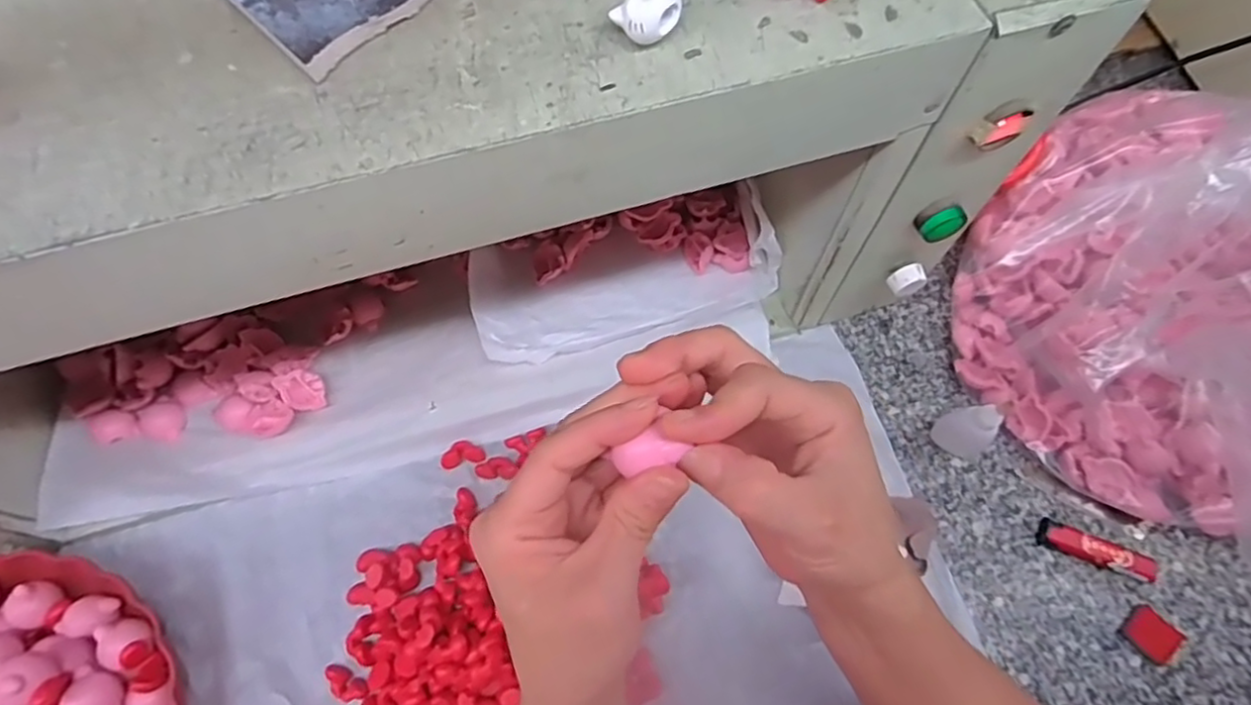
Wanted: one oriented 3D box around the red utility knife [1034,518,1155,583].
[{"bbox_3d":[0.334,0.140,0.459,0.079,0.010,0.018,21,66,8],"label":"red utility knife"}]

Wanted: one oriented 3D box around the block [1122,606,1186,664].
[{"bbox_3d":[0.356,0.190,0.439,0.031,0.006,0.030,41,71,16],"label":"block"}]

